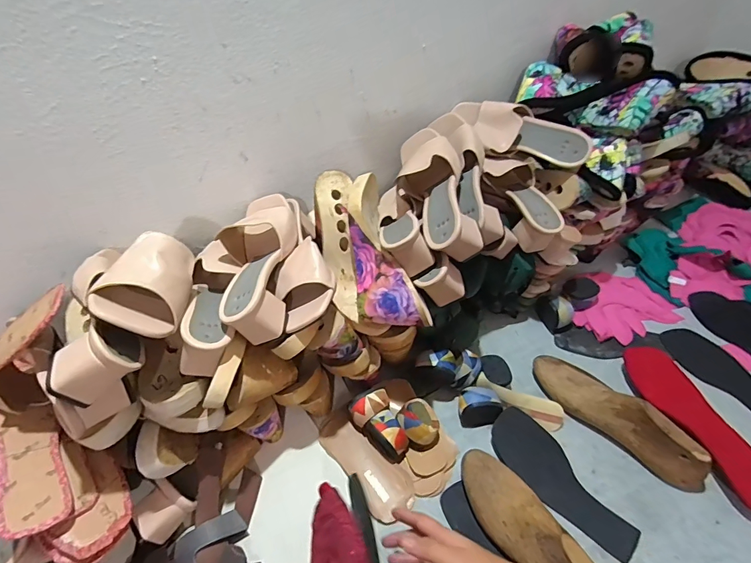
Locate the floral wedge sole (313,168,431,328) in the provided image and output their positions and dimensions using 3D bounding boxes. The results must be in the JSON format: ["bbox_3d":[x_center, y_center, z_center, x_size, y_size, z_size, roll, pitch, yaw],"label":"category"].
[{"bbox_3d":[-0.017,-0.038,0.582,0.115,0.097,0.263,-20,69,-14],"label":"floral wedge sole"}]

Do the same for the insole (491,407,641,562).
[{"bbox_3d":[0.248,0.264,0.547,0.080,0.010,0.205,-32,55,-24],"label":"insole"}]

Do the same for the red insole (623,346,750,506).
[{"bbox_3d":[0.458,0.202,0.559,0.086,0.032,0.266,-15,46,-9],"label":"red insole"}]

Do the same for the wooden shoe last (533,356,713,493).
[{"bbox_3d":[0.341,0.175,0.571,0.071,0.077,0.247,-34,51,-25],"label":"wooden shoe last"}]

